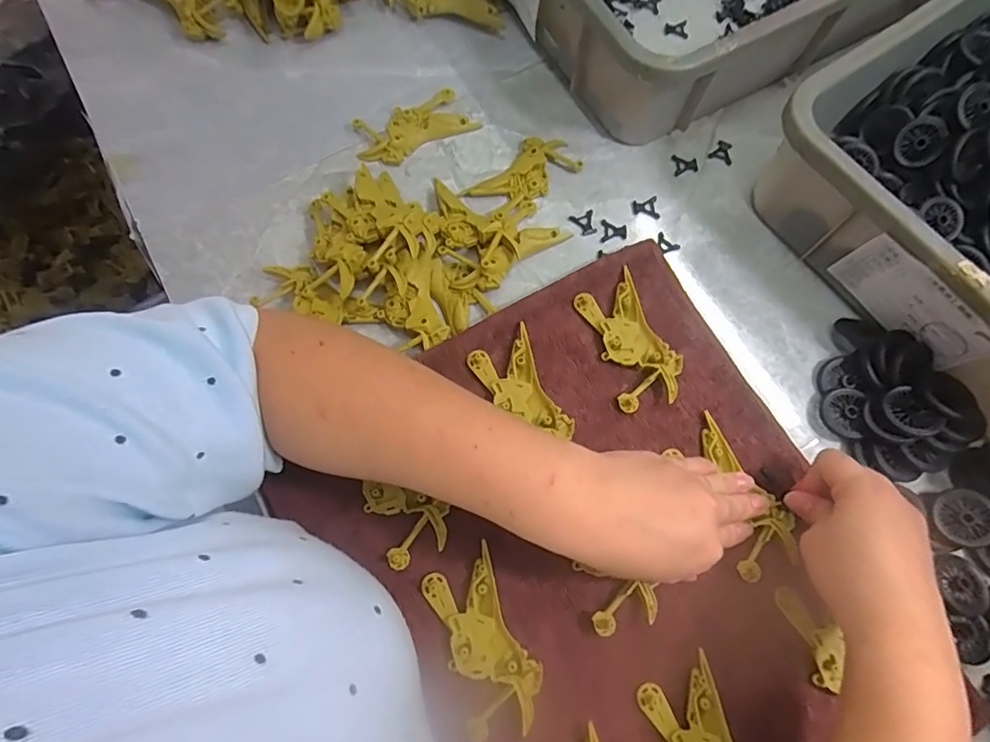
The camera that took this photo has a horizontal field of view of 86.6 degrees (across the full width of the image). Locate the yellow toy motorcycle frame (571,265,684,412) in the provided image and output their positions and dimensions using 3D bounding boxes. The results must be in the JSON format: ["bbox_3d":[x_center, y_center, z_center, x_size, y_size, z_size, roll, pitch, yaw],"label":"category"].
[{"bbox_3d":[0.100,-0.022,0.390,0.051,0.010,0.099,-18,73,-7],"label":"yellow toy motorcycle frame"}]

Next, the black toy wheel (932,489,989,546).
[{"bbox_3d":[0.313,0.098,0.349,0.035,0.008,0.035,-11,73,25],"label":"black toy wheel"}]

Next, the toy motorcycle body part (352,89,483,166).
[{"bbox_3d":[-0.068,-0.212,0.455,0.102,0.015,0.046,-21,73,-8],"label":"toy motorcycle body part"}]

